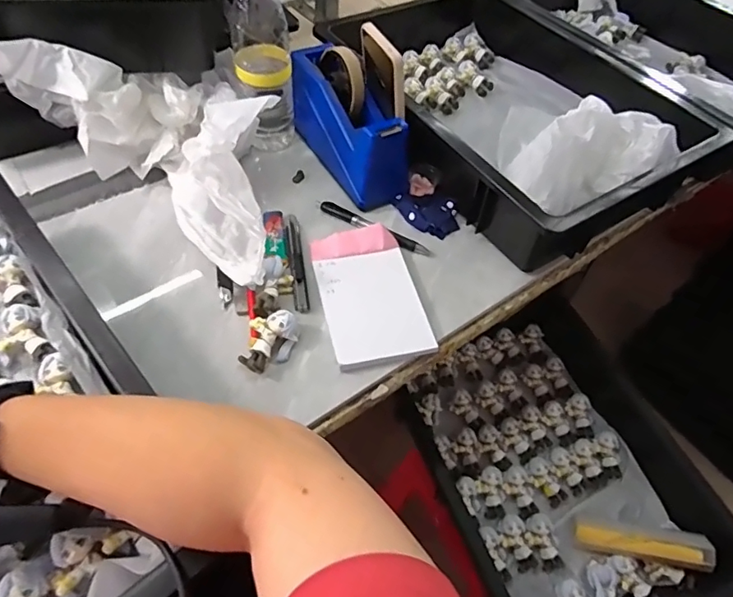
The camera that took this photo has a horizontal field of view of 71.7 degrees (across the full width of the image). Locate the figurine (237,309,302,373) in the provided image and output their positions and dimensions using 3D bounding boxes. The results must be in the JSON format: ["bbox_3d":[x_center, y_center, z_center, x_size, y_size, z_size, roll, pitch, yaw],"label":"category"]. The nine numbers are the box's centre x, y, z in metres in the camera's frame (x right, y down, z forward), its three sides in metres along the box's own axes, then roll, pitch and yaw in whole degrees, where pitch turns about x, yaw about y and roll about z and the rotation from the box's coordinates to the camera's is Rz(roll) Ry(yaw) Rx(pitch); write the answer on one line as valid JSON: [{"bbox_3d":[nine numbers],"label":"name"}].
[{"bbox_3d":[-0.088,0.040,0.470,0.042,0.028,0.056,10,53,2],"label":"figurine"}]

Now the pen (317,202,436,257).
[{"bbox_3d":[0.006,-0.082,0.577,0.146,0.016,0.019,26,56,14],"label":"pen"}]

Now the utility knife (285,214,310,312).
[{"bbox_3d":[-0.075,-0.043,0.537,0.016,0.010,0.132,-6,54,-9],"label":"utility knife"}]

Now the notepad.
[{"bbox_3d":[0.005,-0.006,0.510,0.097,0.020,0.154,-7,61,-16],"label":"notepad"}]

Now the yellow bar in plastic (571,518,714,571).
[{"bbox_3d":[0.329,0.292,0.609,0.143,0.018,0.039,-1,50,24],"label":"yellow bar in plastic"}]

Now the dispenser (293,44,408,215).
[{"bbox_3d":[-0.024,-0.211,0.597,0.068,0.106,0.189,-23,59,-20],"label":"dispenser"}]

